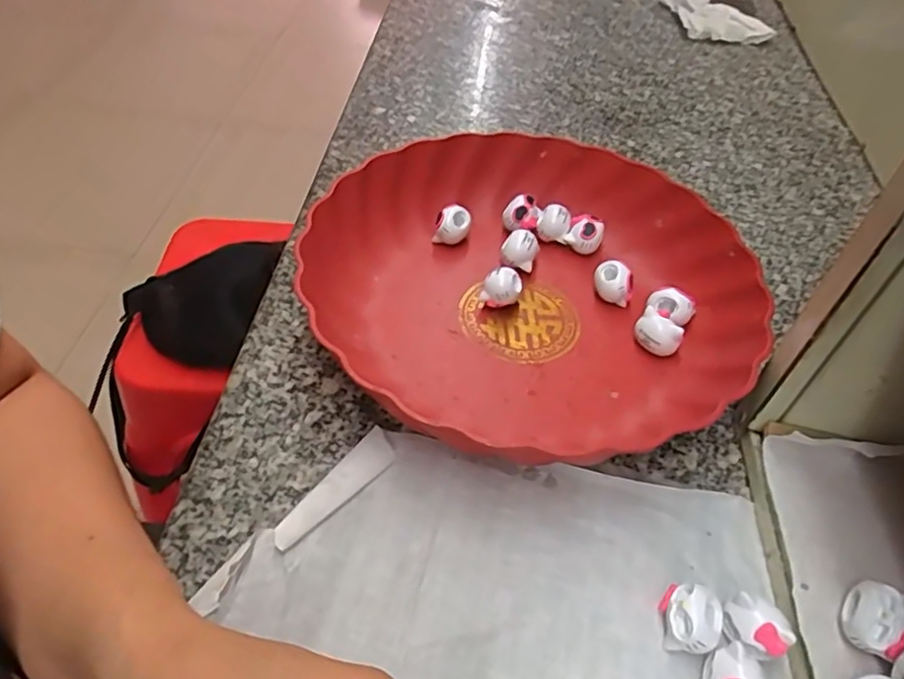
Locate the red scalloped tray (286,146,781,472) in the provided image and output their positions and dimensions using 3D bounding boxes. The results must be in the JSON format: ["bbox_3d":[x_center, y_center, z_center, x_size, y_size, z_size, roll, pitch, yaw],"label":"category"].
[{"bbox_3d":[0.041,-0.032,0.361,0.222,0.048,0.230,-21,52,-22],"label":"red scalloped tray"}]

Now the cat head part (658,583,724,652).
[{"bbox_3d":[0.092,0.110,0.250,0.021,0.019,0.022,24,50,18],"label":"cat head part"}]

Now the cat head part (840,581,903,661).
[{"bbox_3d":[0.158,0.104,0.236,0.021,0.016,0.021,23,50,17],"label":"cat head part"}]

